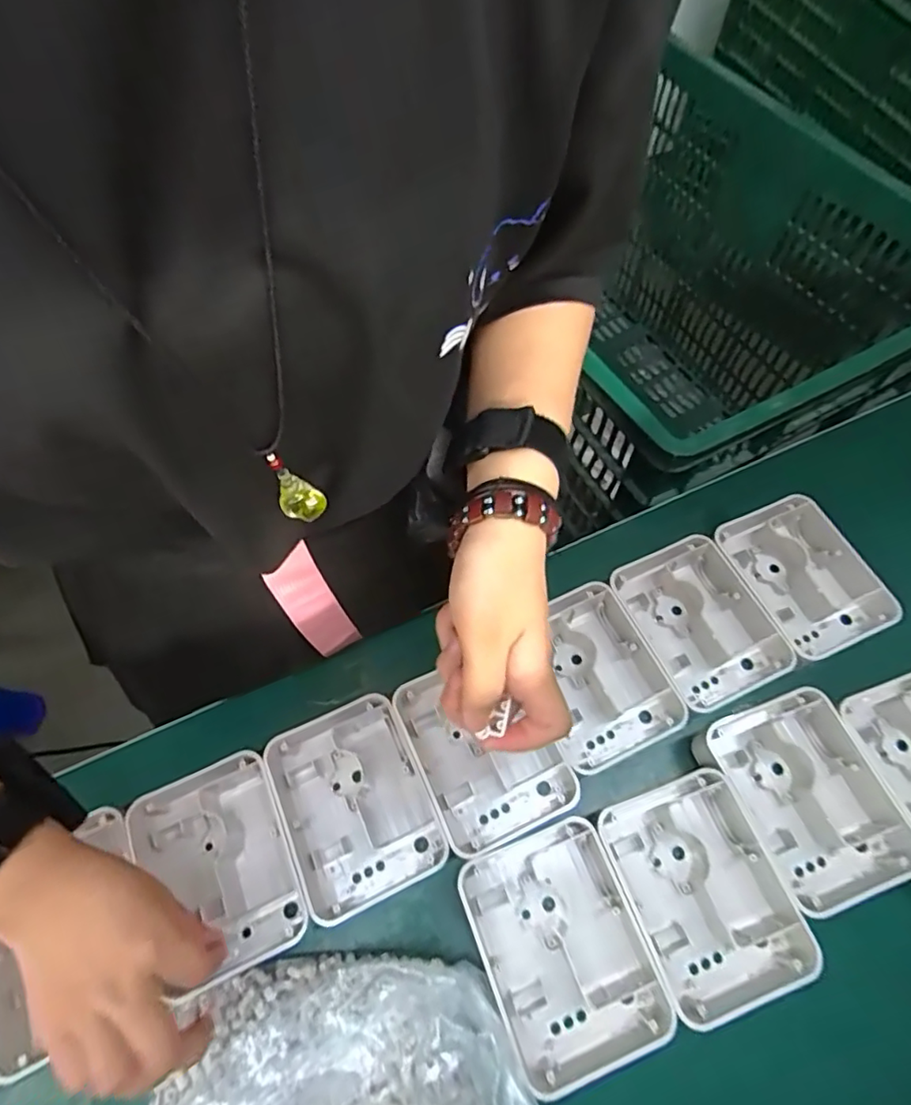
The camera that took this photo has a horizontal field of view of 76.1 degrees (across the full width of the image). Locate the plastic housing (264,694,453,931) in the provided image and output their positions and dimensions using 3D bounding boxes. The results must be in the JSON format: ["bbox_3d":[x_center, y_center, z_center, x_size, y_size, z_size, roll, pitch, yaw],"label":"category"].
[{"bbox_3d":[-0.073,0.180,0.420,0.098,0.034,0.129,-23,65,-10],"label":"plastic housing"}]

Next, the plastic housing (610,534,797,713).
[{"bbox_3d":[0.194,0.055,0.473,0.100,0.032,0.131,-23,65,-11],"label":"plastic housing"}]

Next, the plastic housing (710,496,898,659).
[{"bbox_3d":[0.283,0.019,0.489,0.093,0.037,0.136,-20,65,-9],"label":"plastic housing"}]

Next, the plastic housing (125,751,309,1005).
[{"bbox_3d":[-0.163,0.218,0.403,0.100,0.035,0.128,-24,65,-11],"label":"plastic housing"}]

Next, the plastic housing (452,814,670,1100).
[{"bbox_3d":[0.067,0.255,0.373,0.098,0.035,0.134,-20,65,-9],"label":"plastic housing"}]

